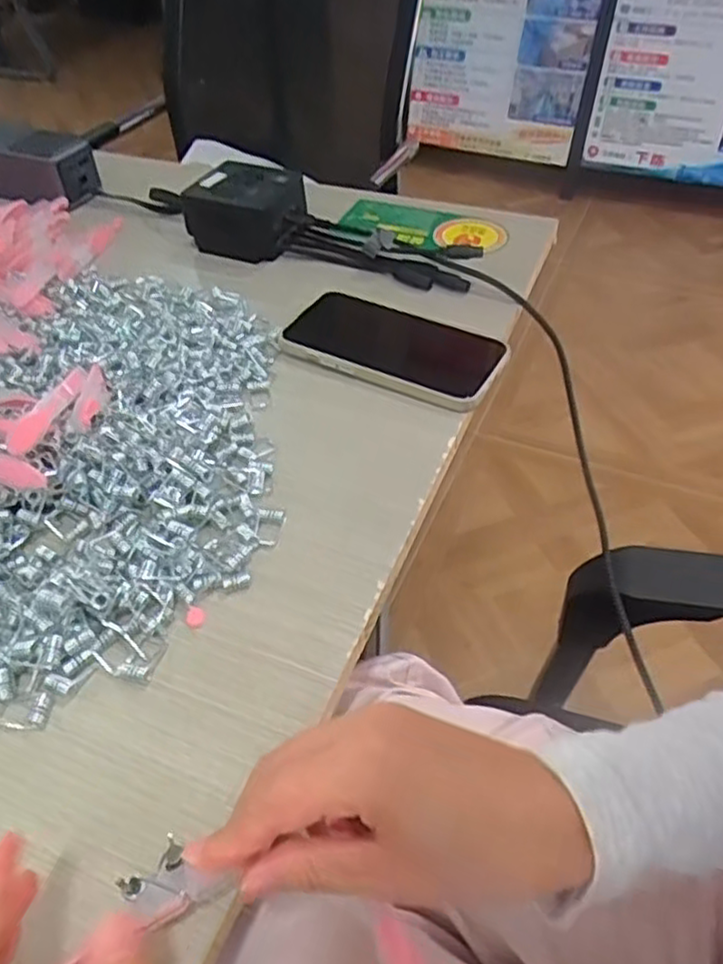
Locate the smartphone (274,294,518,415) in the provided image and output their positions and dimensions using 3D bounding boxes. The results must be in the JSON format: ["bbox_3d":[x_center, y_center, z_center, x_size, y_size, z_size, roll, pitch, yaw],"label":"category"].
[{"bbox_3d":[0.023,-0.094,0.479,0.145,0.005,0.078,19,49,17],"label":"smartphone"}]

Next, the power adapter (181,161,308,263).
[{"bbox_3d":[-0.094,-0.228,0.587,0.087,0.048,0.073,20,50,19],"label":"power adapter"}]

